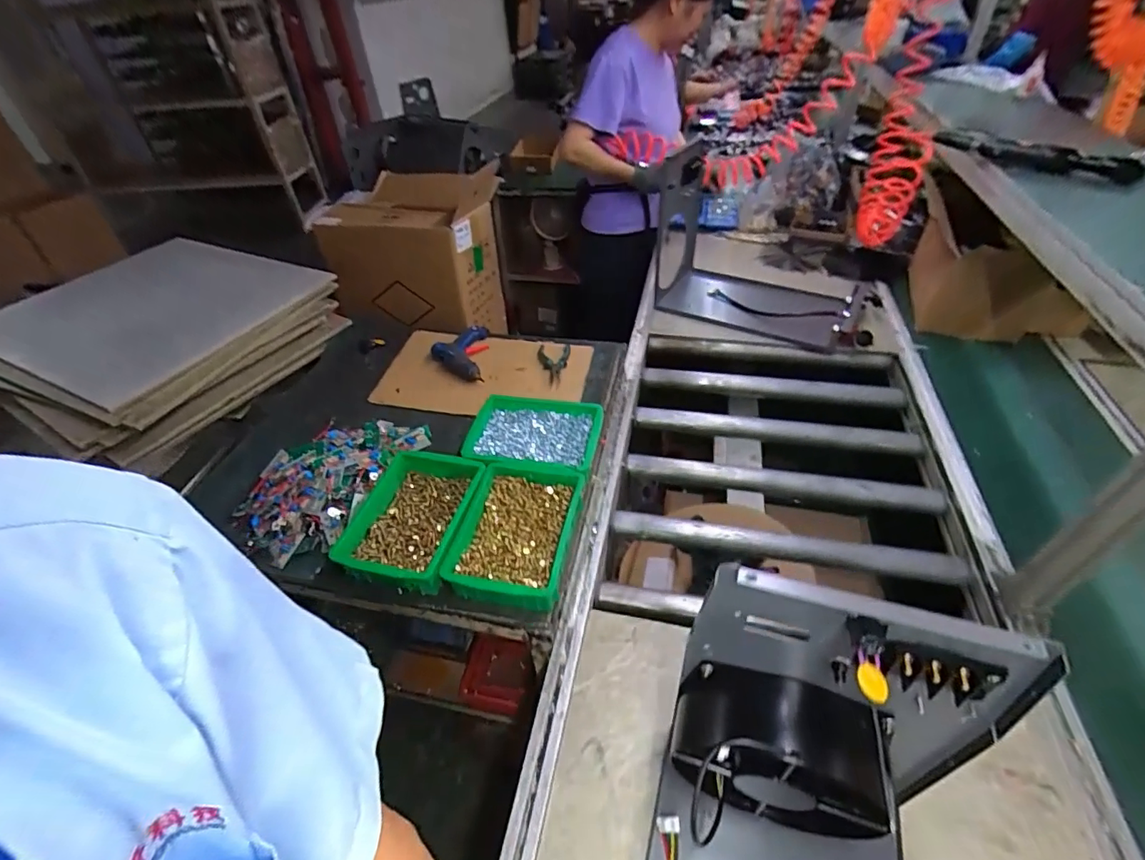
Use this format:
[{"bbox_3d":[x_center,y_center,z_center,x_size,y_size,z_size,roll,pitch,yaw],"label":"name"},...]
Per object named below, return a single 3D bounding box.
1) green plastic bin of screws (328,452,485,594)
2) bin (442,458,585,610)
[{"bbox_3d":[-0.281,0.158,0.904,0.200,0.067,0.248,9,44,15],"label":"green plastic bin of screws"},{"bbox_3d":[-0.094,0.181,0.869,0.190,0.082,0.250,5,45,12],"label":"bin"}]

